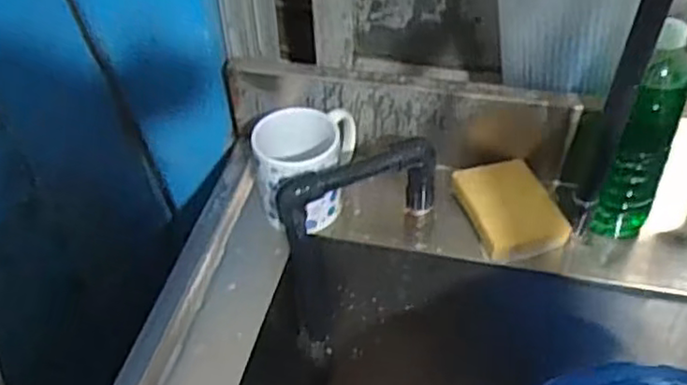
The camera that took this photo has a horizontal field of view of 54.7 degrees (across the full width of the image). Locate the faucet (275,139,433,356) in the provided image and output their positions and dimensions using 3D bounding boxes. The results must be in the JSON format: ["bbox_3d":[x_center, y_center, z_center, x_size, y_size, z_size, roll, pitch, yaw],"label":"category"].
[{"bbox_3d":[0.016,0.064,0.682,0.154,0.260,0.027,-18,48,-15],"label":"faucet"}]

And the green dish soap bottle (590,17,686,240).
[{"bbox_3d":[0.259,-0.037,0.585,0.058,0.187,0.046,1,46,3],"label":"green dish soap bottle"}]

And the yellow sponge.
[{"bbox_3d":[0.160,0.015,0.639,0.076,0.028,0.100,-14,47,-12],"label":"yellow sponge"}]

